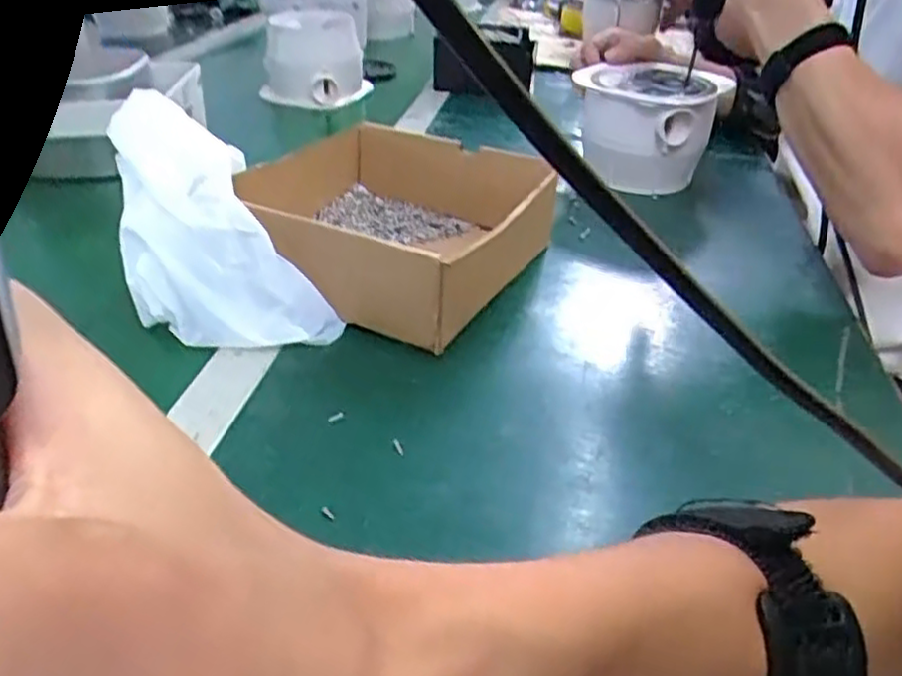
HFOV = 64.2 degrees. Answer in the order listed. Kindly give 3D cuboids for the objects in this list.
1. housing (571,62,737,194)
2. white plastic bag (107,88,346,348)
[{"bbox_3d":[0.198,-0.217,0.741,0.125,0.106,0.118,-18,39,-29],"label":"housing"},{"bbox_3d":[-0.174,-0.070,0.493,0.099,0.076,0.211,-28,80,-38],"label":"white plastic bag"}]

